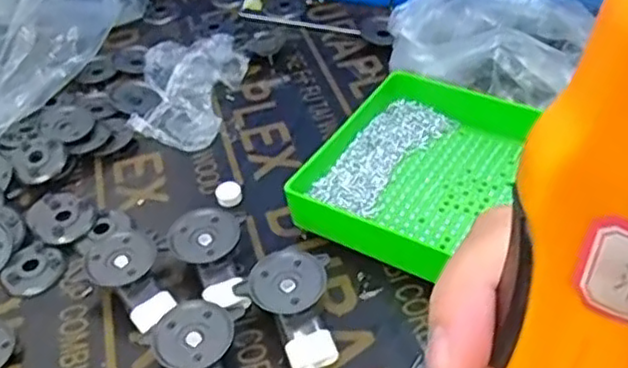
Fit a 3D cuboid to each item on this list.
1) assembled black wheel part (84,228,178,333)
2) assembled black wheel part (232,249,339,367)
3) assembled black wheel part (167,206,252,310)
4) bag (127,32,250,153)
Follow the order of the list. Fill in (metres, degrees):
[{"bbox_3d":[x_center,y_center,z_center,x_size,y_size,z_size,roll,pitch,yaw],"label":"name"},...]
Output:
[{"bbox_3d":[-0.110,0.058,0.419,0.040,0.030,0.064,-27,46,-20],"label":"assembled black wheel part"},{"bbox_3d":[-0.006,0.068,0.393,0.049,0.031,0.065,-29,47,-22],"label":"assembled black wheel part"},{"bbox_3d":[-0.063,0.049,0.423,0.044,0.033,0.066,-7,43,0],"label":"assembled black wheel part"},{"bbox_3d":[-0.109,-0.080,0.575,0.085,0.022,0.127,4,44,12],"label":"bag"}]

